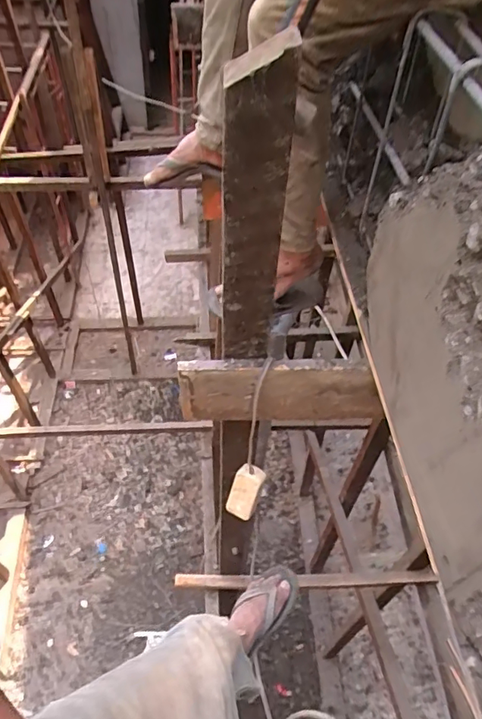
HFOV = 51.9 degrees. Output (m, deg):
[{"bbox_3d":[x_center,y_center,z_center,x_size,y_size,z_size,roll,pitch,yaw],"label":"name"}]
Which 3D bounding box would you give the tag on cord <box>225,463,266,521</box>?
[{"bbox_3d":[0.008,0.271,1.013,0.059,0.115,0.016,21,10,20],"label":"tag on cord"}]

